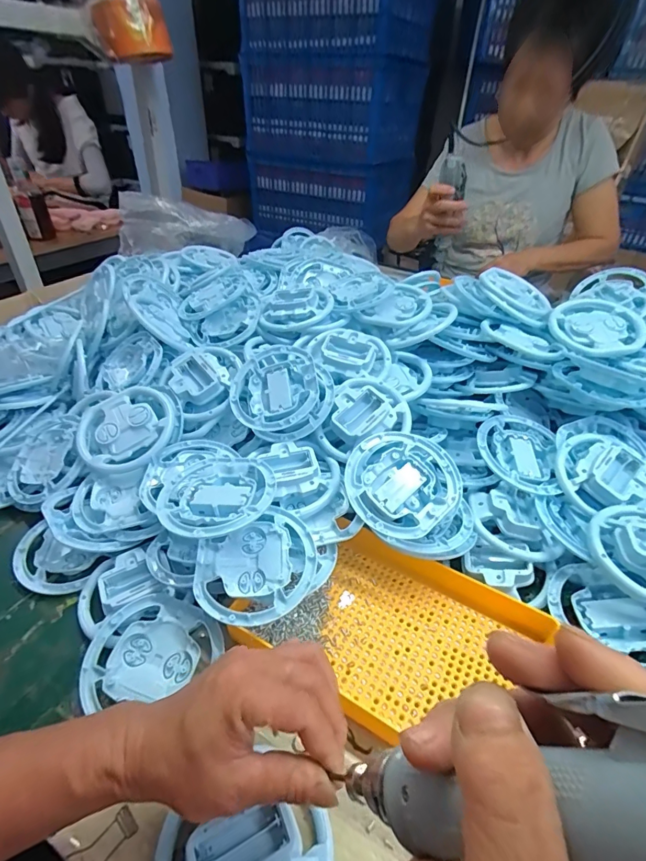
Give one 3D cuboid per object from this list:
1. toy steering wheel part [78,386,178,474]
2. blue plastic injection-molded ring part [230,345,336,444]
[{"bbox_3d":[-0.210,-0.002,0.461,0.108,0.024,0.098,-35,67,-12],"label":"toy steering wheel part"},{"bbox_3d":[-0.046,-0.042,0.469,0.105,0.027,0.117,-37,63,-7],"label":"blue plastic injection-molded ring part"}]

